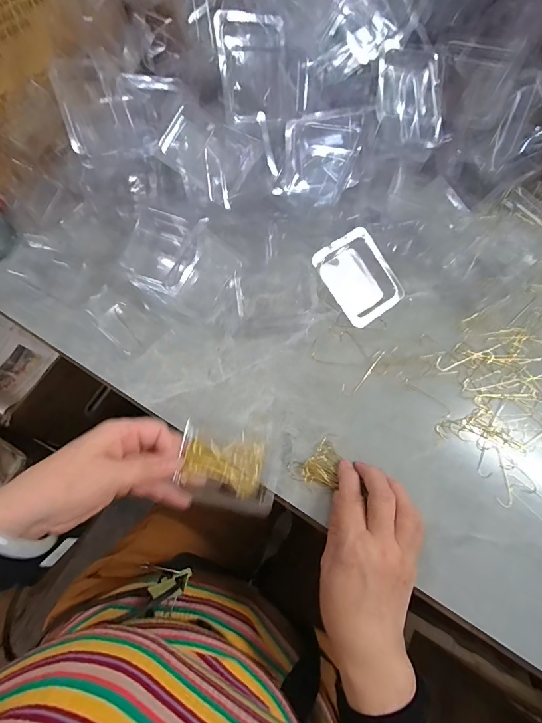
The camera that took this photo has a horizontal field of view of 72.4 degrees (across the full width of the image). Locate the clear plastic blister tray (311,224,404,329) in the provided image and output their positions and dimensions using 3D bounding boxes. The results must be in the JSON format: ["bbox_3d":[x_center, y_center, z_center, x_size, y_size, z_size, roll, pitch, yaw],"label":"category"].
[{"bbox_3d":[0.098,-0.093,0.415,0.067,0.030,0.099,-27,70,-12],"label":"clear plastic blister tray"}]

